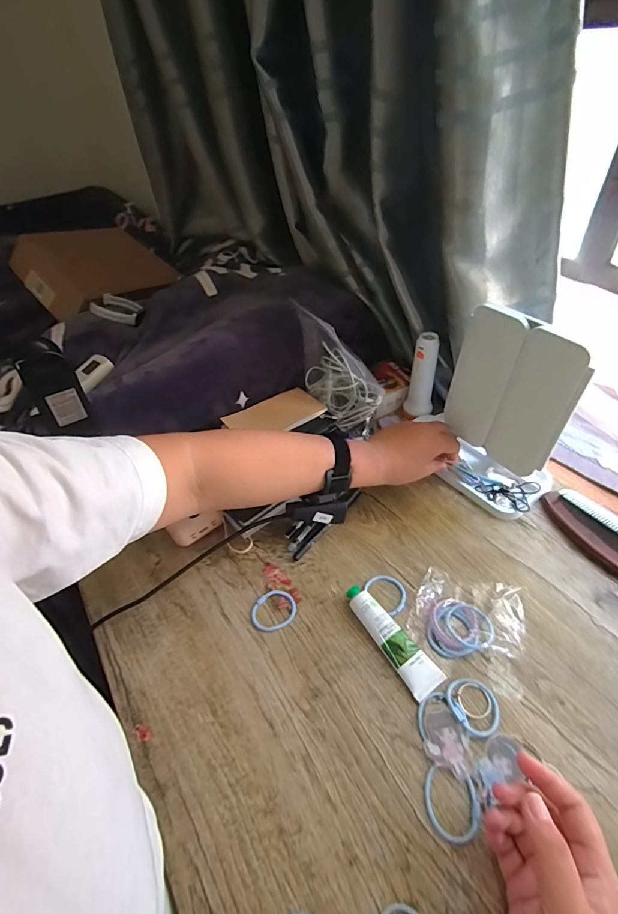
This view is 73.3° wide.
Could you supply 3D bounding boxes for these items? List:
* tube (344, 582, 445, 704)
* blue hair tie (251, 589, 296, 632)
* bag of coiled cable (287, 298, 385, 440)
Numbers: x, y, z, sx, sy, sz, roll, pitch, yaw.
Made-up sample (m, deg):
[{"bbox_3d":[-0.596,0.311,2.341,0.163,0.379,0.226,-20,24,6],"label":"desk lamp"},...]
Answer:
[{"bbox_3d":[0.083,0.182,0.424,0.034,0.022,0.120,-27,50,-22],"label":"tube"},{"bbox_3d":[-0.039,0.170,0.461,0.050,0.004,0.042,-24,48,-19],"label":"blue hair tie"},{"bbox_3d":[0.038,-0.124,0.617,0.072,0.199,0.099,-35,9,-28],"label":"bag of coiled cable"}]

